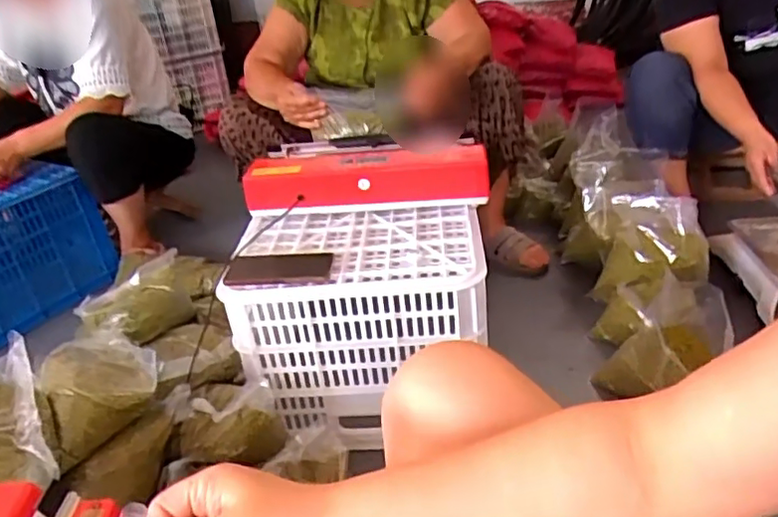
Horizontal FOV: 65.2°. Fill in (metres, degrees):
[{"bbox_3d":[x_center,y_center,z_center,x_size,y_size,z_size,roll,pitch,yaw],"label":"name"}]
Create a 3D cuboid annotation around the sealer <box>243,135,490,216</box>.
[{"bbox_3d":[-0.038,-0.161,1.137,0.431,0.090,0.146,1,32,11],"label":"sealer"}]

